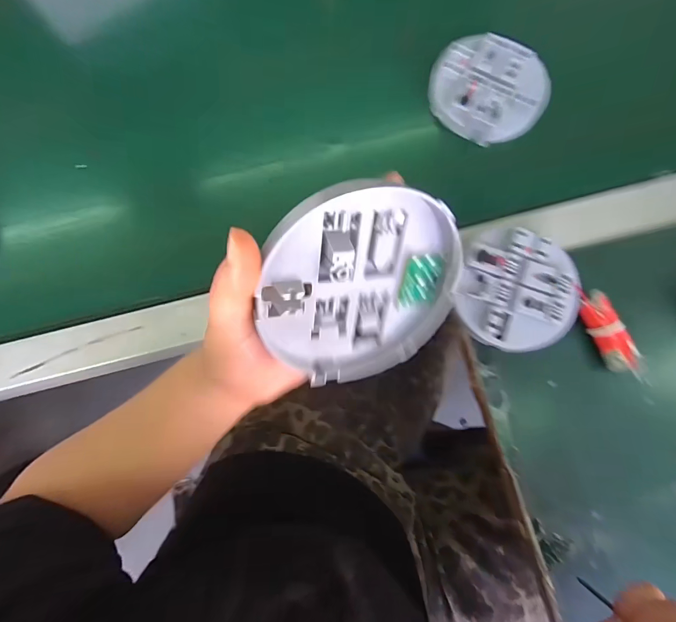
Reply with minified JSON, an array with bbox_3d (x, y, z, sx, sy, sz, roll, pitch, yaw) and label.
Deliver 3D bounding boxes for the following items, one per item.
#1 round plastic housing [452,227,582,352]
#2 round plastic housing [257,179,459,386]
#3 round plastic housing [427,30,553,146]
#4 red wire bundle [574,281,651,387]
[{"bbox_3d":[0.149,-0.017,0.308,0.096,0.021,0.095,0,79,1],"label":"round plastic housing"},{"bbox_3d":[0.016,-0.012,0.186,0.105,0.103,0.017,-9,37,-18],"label":"round plastic housing"},{"bbox_3d":[0.144,-0.211,0.351,0.107,0.024,0.094,28,81,6],"label":"round plastic housing"},{"bbox_3d":[0.224,0.020,0.301,0.024,0.017,0.091,-28,80,-4],"label":"red wire bundle"}]

